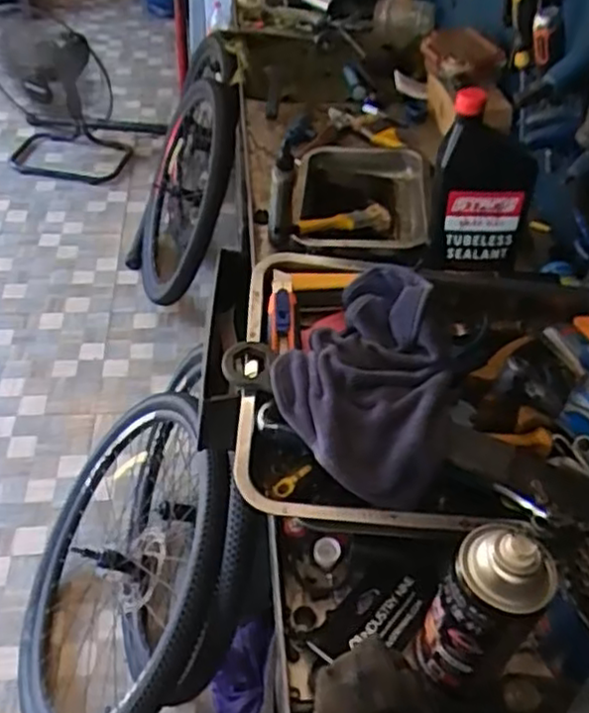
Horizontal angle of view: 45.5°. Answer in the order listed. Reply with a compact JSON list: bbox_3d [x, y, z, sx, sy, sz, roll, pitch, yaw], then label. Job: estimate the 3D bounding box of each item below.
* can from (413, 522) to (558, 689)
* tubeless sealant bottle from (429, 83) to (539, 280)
[{"bbox_3d":[0.132,0.179,0.496,0.066,0.167,0.058,24,48,18],"label":"can"},{"bbox_3d":[0.214,-0.196,0.805,0.109,0.203,0.063,7,45,2],"label":"tubeless sealant bottle"}]

